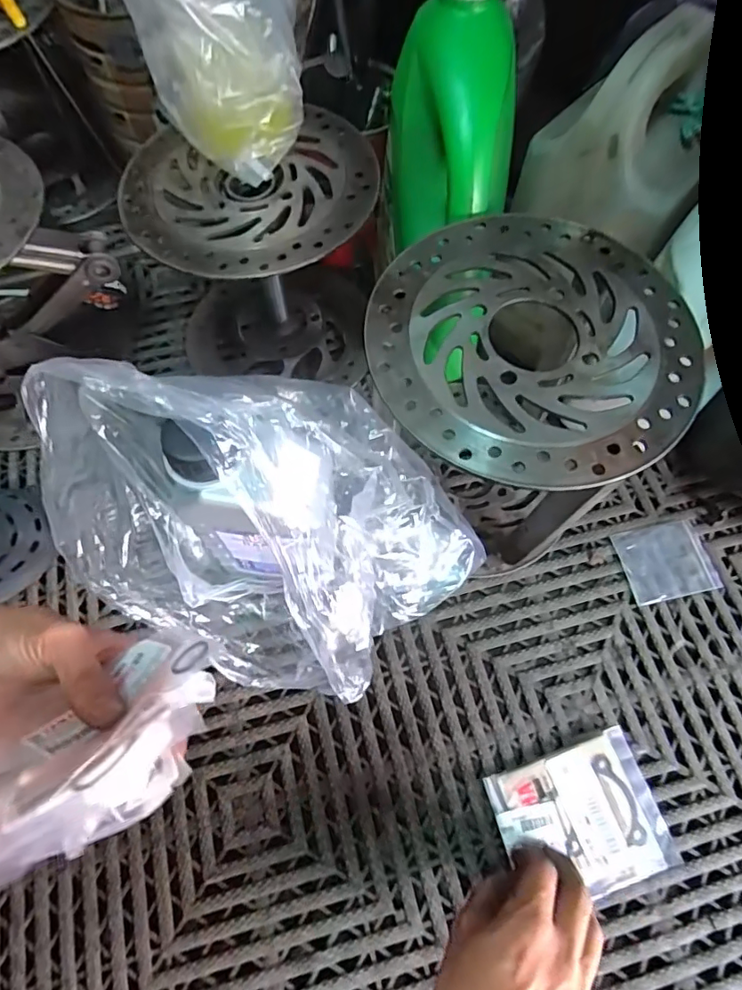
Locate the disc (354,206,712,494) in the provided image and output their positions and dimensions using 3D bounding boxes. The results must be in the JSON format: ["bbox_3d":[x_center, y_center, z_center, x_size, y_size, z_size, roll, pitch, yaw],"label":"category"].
[{"bbox_3d":[0.108,-0.105,0.351,0.204,0.012,0.213,1,65,-1],"label":"disc"}]

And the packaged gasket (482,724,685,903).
[{"bbox_3d":[0.170,0.261,0.430,0.128,0.010,0.103,-17,67,-9],"label":"packaged gasket"}]

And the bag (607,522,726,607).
[{"bbox_3d":[0.285,0.064,0.520,0.085,0.006,0.072,-11,66,-7],"label":"bag"}]

